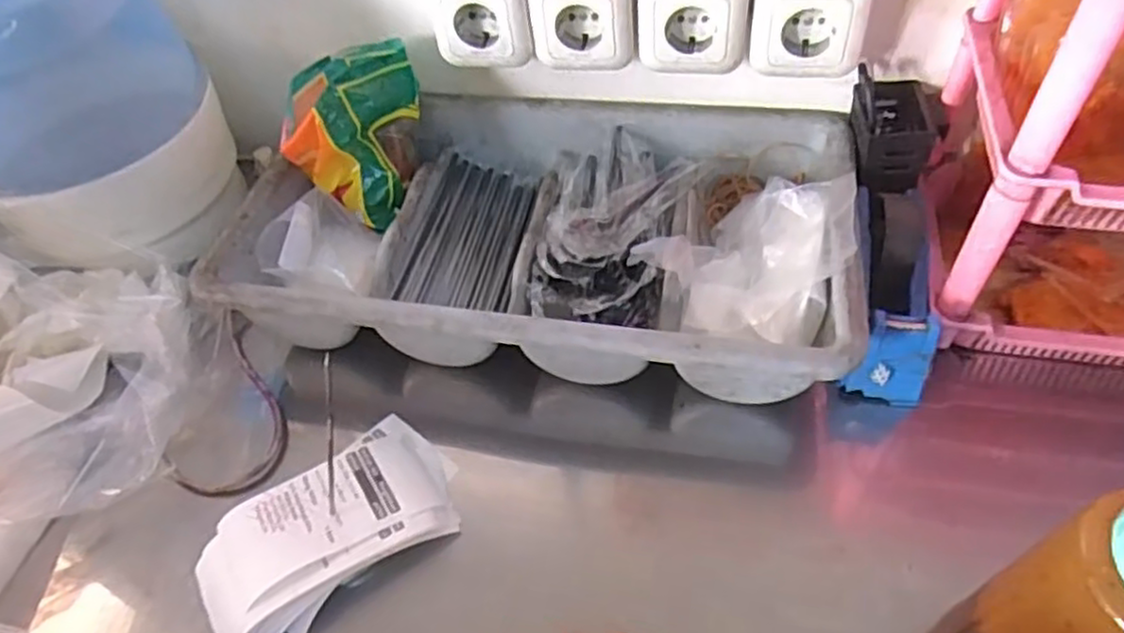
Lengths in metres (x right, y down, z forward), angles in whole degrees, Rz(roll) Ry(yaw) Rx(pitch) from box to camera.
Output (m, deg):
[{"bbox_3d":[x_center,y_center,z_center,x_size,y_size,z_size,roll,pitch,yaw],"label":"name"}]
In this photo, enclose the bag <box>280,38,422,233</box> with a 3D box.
[{"bbox_3d":[-0.182,-0.161,0.641,0.094,0.109,0.107,5,51,10],"label":"bag"}]

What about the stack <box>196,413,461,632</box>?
[{"bbox_3d":[-0.160,0.147,0.504,0.182,0.038,0.108,-35,56,-21],"label":"stack"}]

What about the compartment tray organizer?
[{"bbox_3d":[-0.017,-0.078,0.603,0.486,0.099,0.275,6,52,11],"label":"compartment tray organizer"}]

